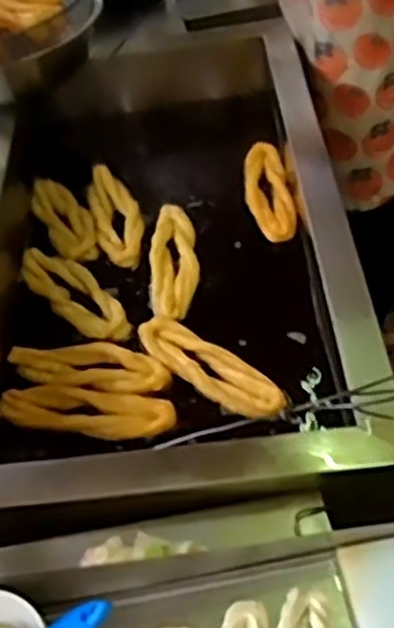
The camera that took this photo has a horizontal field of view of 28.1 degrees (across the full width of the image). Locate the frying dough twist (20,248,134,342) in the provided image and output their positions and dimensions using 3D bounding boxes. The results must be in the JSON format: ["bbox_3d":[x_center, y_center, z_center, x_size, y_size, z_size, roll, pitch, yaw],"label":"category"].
[{"bbox_3d":[-0.189,-0.034,1.242,0.089,0.027,0.270,-36,50,-22],"label":"frying dough twist"}]

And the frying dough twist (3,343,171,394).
[{"bbox_3d":[-0.153,0.074,1.130,0.237,0.023,0.081,5,48,16],"label":"frying dough twist"}]

